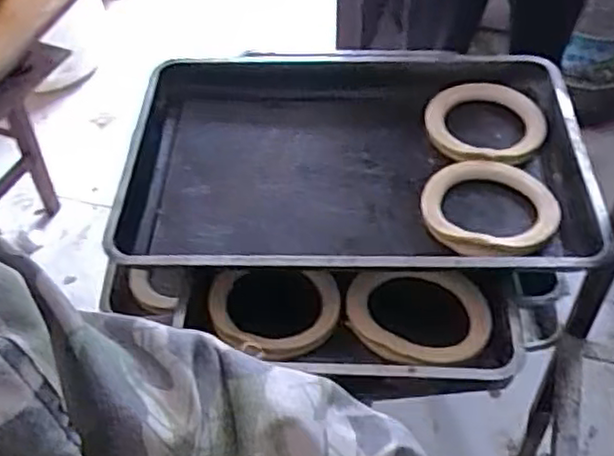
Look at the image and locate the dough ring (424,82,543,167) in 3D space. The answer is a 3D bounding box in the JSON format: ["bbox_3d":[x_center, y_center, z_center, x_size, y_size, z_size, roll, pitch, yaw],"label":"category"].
[{"bbox_3d":[0.265,-0.158,1.031,0.175,0.026,0.167,-1,48,2],"label":"dough ring"}]

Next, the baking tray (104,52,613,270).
[{"bbox_3d":[0.070,-0.117,1.030,0.641,0.062,0.523,0,41,3],"label":"baking tray"}]

